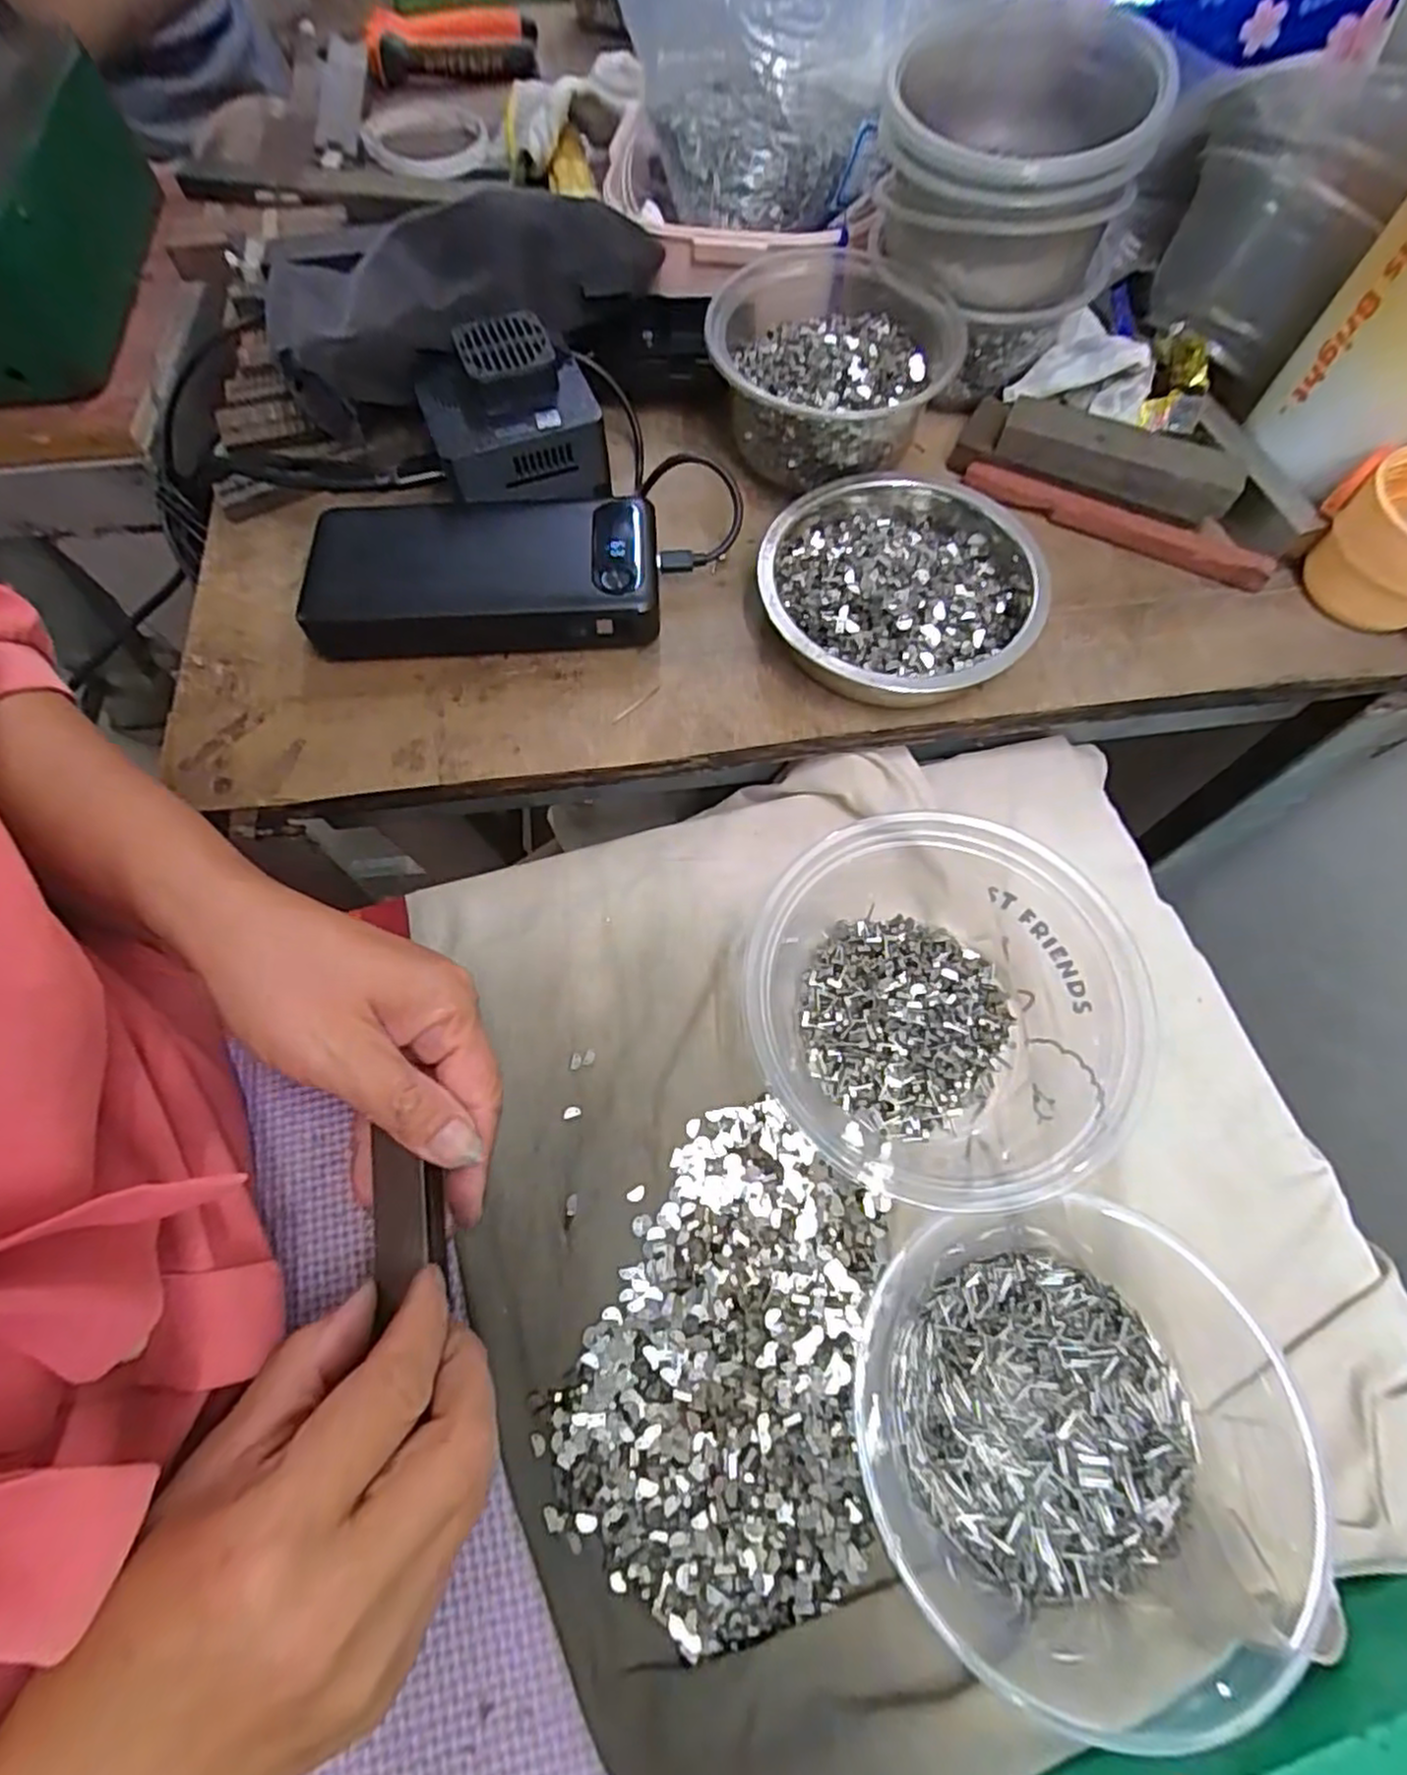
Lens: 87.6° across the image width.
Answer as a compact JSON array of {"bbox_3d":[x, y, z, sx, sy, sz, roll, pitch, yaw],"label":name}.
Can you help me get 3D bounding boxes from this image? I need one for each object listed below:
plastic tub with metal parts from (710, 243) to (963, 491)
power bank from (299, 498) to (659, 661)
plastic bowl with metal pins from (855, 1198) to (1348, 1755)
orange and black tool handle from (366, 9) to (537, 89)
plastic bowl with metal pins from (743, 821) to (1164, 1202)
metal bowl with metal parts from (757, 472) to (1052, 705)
[{"bbox_3d":[0.057,-0.246,0.357,0.112,0.054,0.105,0,67,0],"label":"plastic tub with metal parts"},{"bbox_3d":[-0.099,-0.145,0.338,0.152,0.025,0.073,-2,67,-1],"label":"power bank"},{"bbox_3d":[0.123,0.170,0.229,0.144,0.046,0.125,-8,67,-3],"label":"plastic bowl with metal pins"},{"bbox_3d":[-0.188,-0.627,0.550,0.134,0.034,0.055,11,70,3],"label":"orange and black tool handle"},{"bbox_3d":[0.093,0.042,0.274,0.143,0.055,0.139,0,70,-1],"label":"plastic bowl with metal pins"},{"bbox_3d":[0.088,-0.136,0.330,0.123,0.033,0.120,0,67,0],"label":"metal bowl with metal parts"}]

